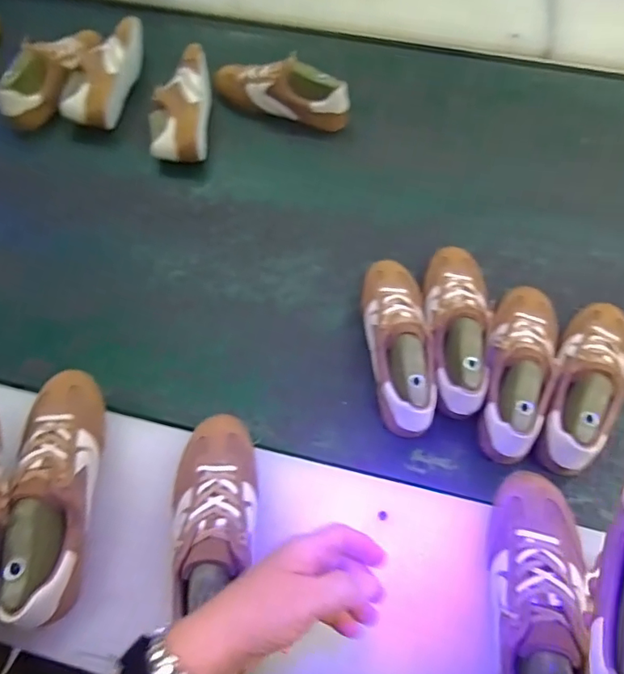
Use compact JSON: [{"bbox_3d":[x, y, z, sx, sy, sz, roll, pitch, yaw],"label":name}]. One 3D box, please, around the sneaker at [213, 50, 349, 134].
[{"bbox_3d":[-0.056,-0.430,0.880,0.247,0.078,0.079,23,67,13],"label":"sneaker"}]

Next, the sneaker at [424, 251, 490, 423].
[{"bbox_3d":[0.194,-0.020,0.663,0.083,0.088,0.250,5,64,5],"label":"sneaker"}]

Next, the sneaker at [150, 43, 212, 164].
[{"bbox_3d":[-0.224,-0.399,0.867,0.090,0.085,0.225,-1,64,1],"label":"sneaker"}]

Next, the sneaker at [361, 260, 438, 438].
[{"bbox_3d":[0.112,-0.003,0.652,0.082,0.092,0.256,-2,64,1],"label":"sneaker"}]

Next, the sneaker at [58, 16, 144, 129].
[{"bbox_3d":[-0.375,-0.475,0.915,0.099,0.082,0.240,9,64,7],"label":"sneaker"}]

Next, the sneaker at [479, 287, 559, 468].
[{"bbox_3d":[0.263,0.033,0.638,0.083,0.098,0.247,21,66,12],"label":"sneaker"}]

